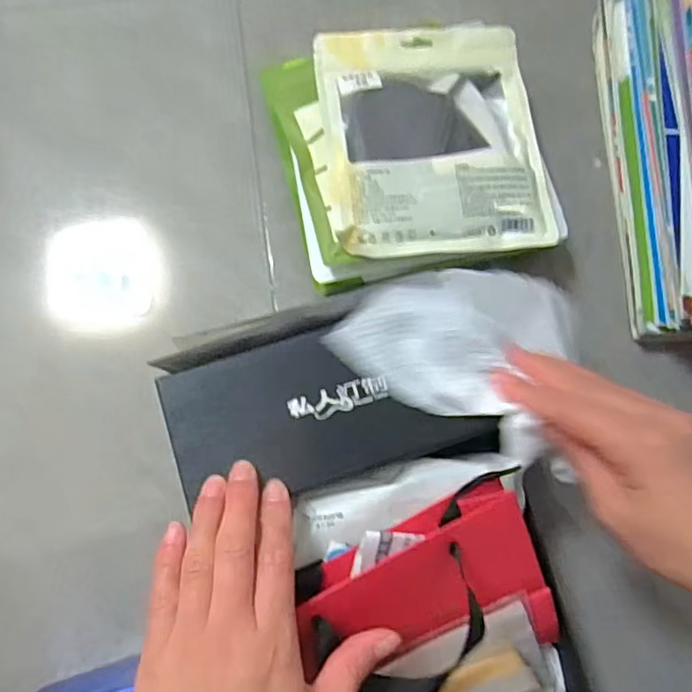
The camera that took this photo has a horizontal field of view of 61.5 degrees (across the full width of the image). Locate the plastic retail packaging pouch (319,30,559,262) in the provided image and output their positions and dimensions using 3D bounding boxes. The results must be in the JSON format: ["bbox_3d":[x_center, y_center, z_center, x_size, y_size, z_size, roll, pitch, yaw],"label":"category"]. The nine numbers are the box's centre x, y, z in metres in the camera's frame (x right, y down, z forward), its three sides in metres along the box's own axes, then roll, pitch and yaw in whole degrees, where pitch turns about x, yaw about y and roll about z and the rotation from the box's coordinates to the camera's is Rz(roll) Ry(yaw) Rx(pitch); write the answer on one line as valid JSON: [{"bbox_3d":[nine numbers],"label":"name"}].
[{"bbox_3d":[0.063,-0.154,0.421,0.150,0.024,0.184,-7,78,-1],"label":"plastic retail packaging pouch"}]

